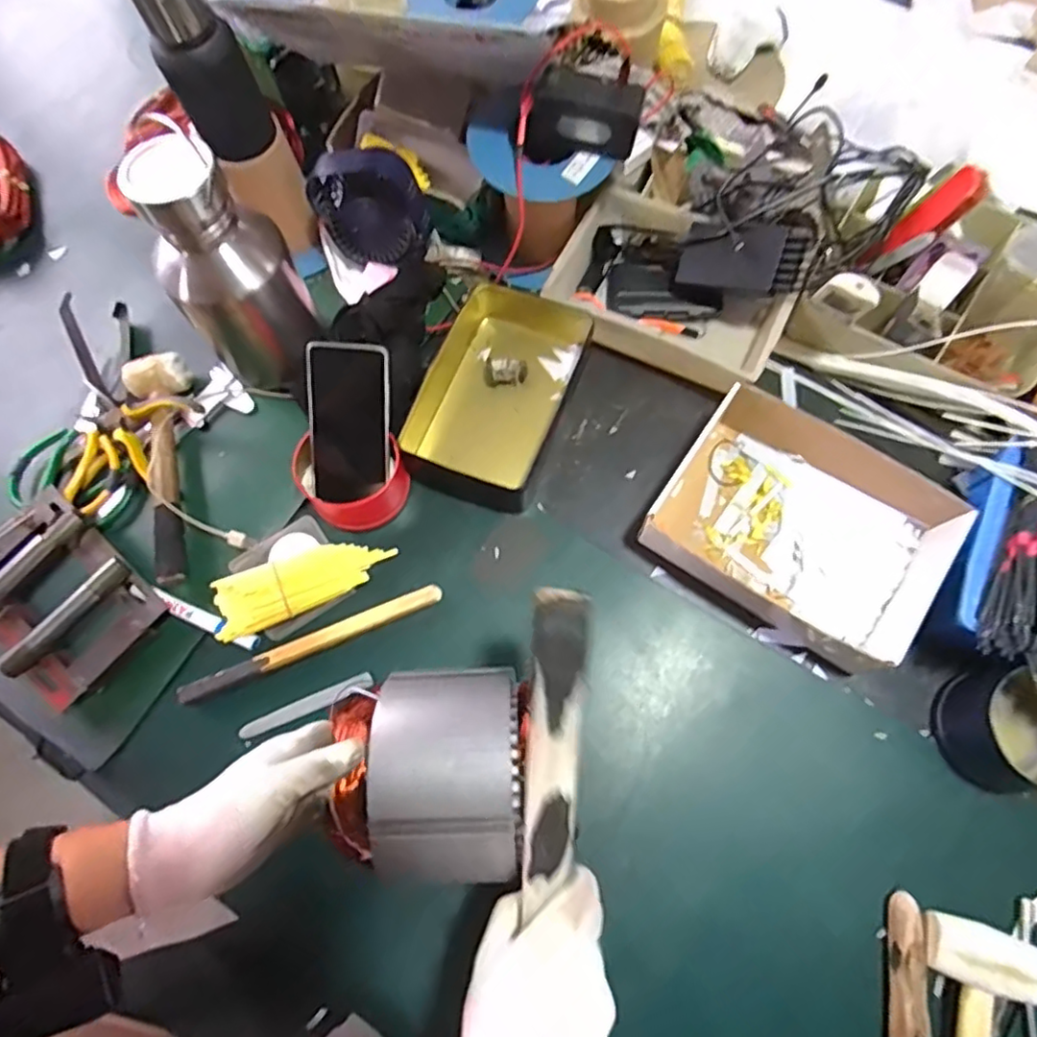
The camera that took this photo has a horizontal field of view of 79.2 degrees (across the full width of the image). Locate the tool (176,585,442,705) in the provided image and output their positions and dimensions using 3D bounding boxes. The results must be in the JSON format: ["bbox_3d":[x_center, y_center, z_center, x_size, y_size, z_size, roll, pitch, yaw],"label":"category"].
[{"bbox_3d":[-0.199,0.122,0.612,0.258,0.022,0.018,-23,73,-4],"label":"tool"}]

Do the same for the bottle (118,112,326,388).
[{"bbox_3d":[-0.278,-0.229,0.617,0.114,0.252,0.109,-39,74,-9],"label":"bottle"}]

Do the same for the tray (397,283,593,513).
[{"bbox_3d":[-0.023,-0.139,0.680,0.162,0.066,0.248,20,75,9],"label":"tray"}]

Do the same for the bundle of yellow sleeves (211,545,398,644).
[{"bbox_3d":[-0.213,0.059,0.611,0.172,0.019,0.057,-25,73,-5],"label":"bundle of yellow sleeves"}]

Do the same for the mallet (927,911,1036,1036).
[{"bbox_3d":[0.343,0.405,0.478,0.080,0.041,0.174,18,74,9],"label":"mallet"}]

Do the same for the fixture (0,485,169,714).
[{"bbox_3d":[-0.456,0.075,0.616,0.194,0.039,0.136,38,78,13],"label":"fixture"}]

